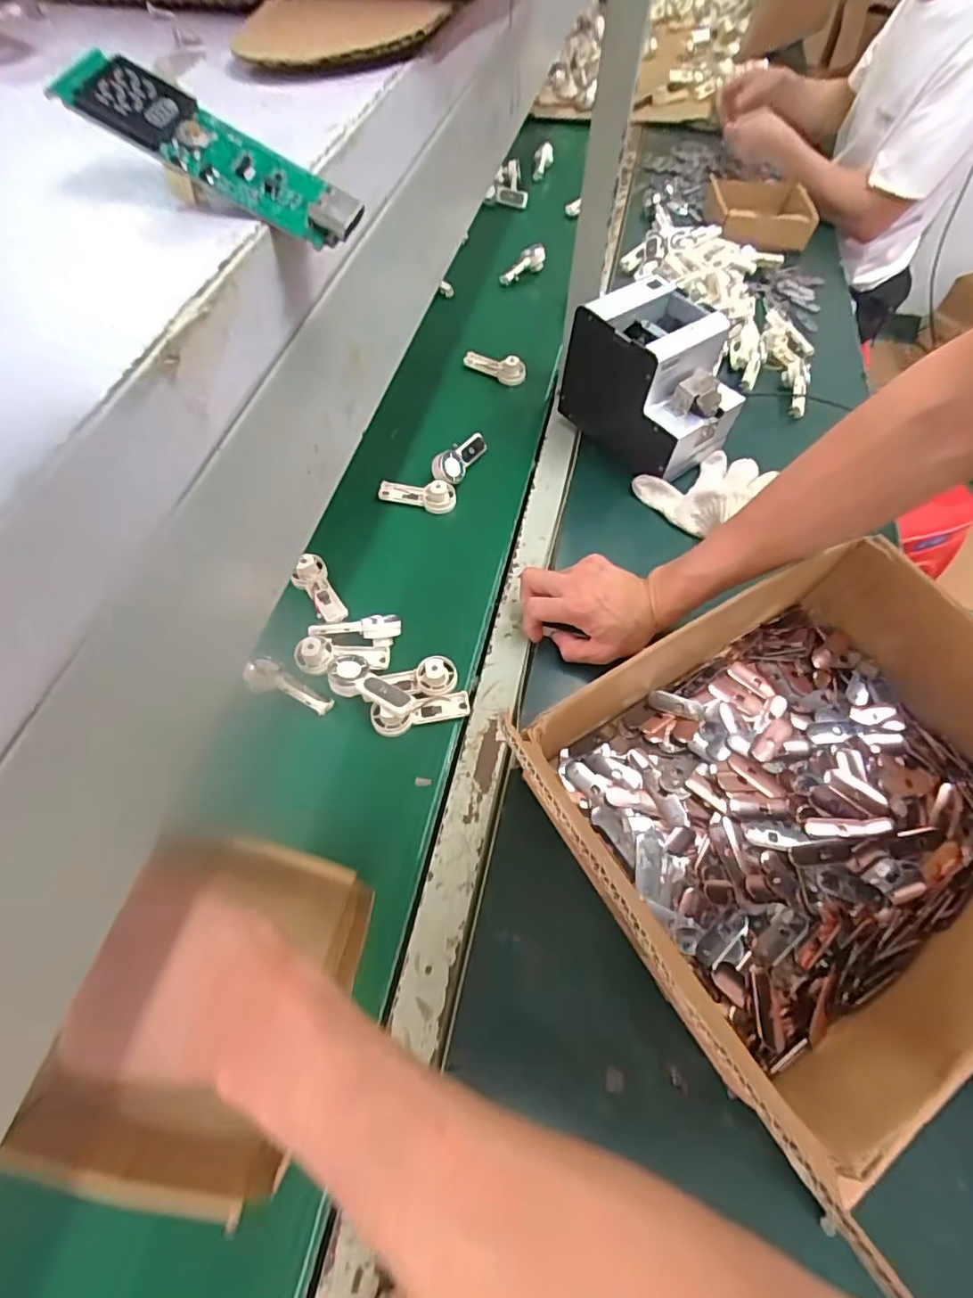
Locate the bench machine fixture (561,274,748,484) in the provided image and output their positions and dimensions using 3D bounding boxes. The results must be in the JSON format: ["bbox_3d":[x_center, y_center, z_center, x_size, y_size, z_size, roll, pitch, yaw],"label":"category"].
[{"bbox_3d":[0.200,-0.313,0.665,0.129,0.148,0.178,-33,66,-18],"label":"bench machine fixture"}]

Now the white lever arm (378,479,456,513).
[{"bbox_3d":[-0.084,-0.185,0.663,0.093,0.026,0.035,1,60,0],"label":"white lever arm"}]

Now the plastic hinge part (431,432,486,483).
[{"bbox_3d":[-0.028,-0.238,0.683,0.034,0.020,0.089,37,66,18],"label":"plastic hinge part"}]

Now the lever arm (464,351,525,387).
[{"bbox_3d":[0.011,-0.405,0.793,0.093,0.038,0.023,29,64,14],"label":"lever arm"}]

